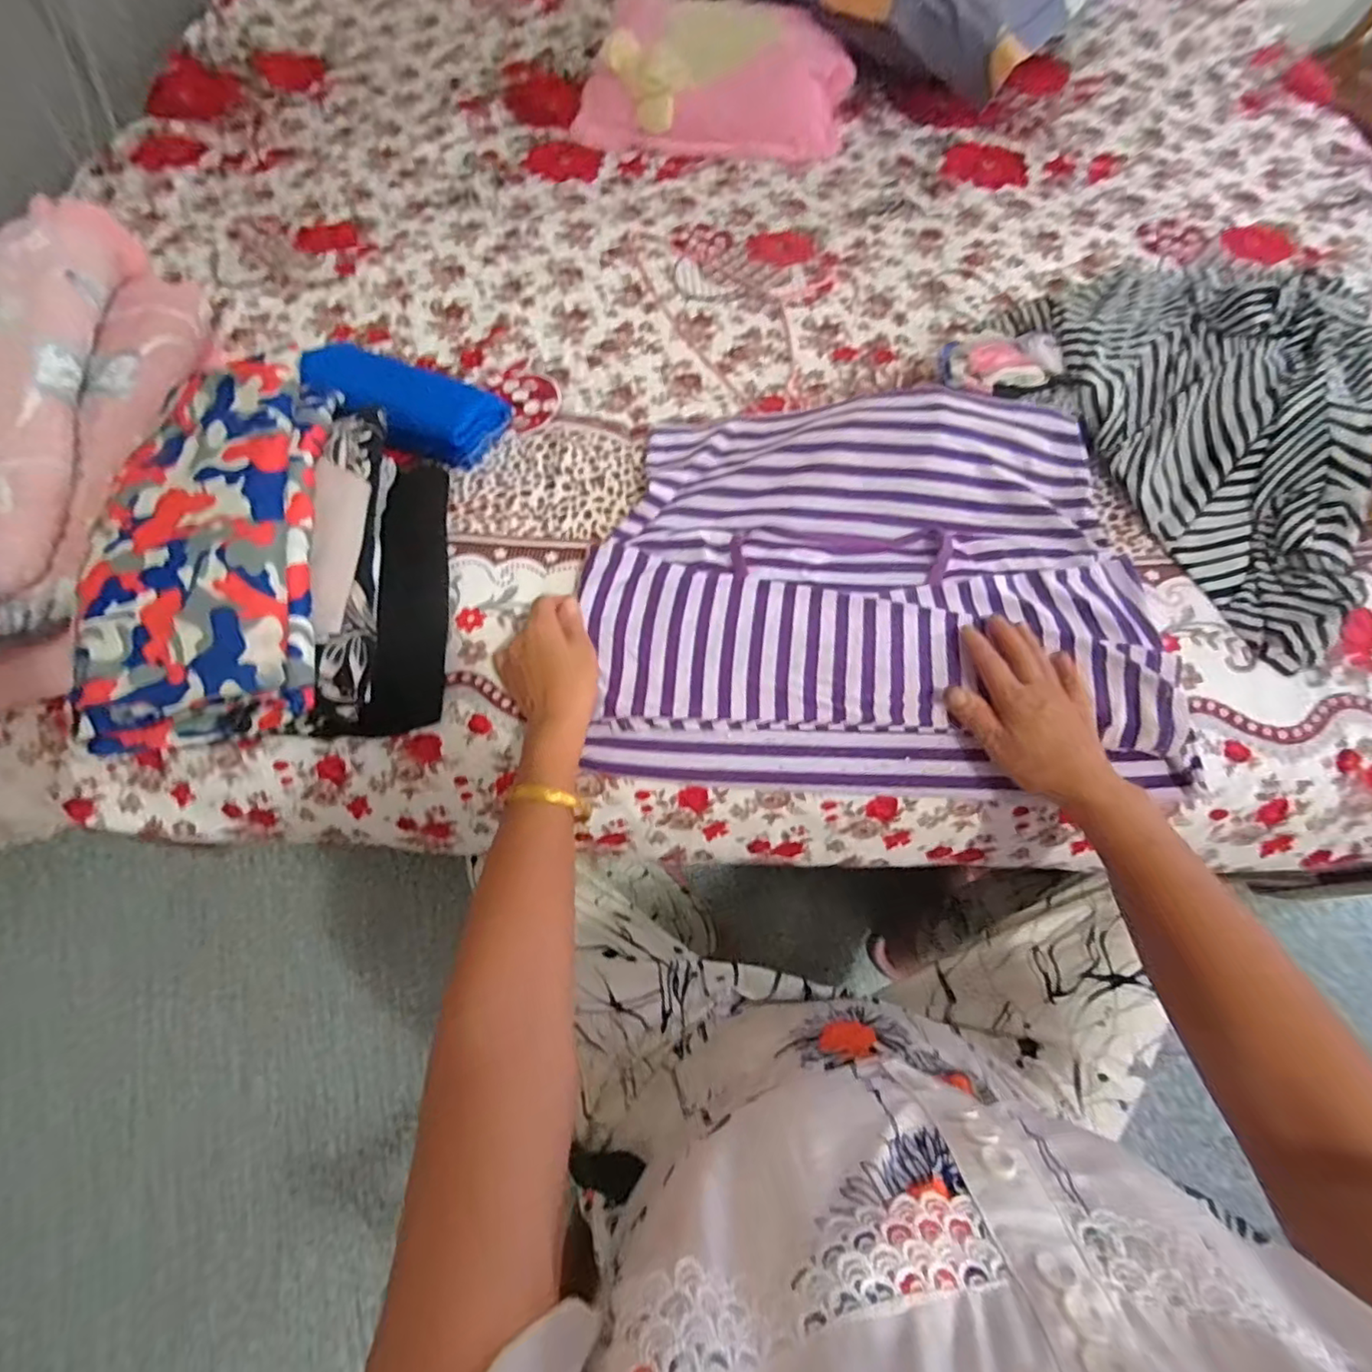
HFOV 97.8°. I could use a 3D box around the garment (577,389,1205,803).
[{"bbox_3d":[0.154,-0.094,0.508,0.447,0.039,0.354,4,69,2],"label":"garment"}]

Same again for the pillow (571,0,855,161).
[{"bbox_3d":[0.037,-0.816,0.797,0.349,0.079,0.199,6,69,3],"label":"pillow"}]

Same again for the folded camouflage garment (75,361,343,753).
[{"bbox_3d":[-0.333,-0.110,0.427,0.126,0.055,0.290,-10,68,-3],"label":"folded camouflage garment"}]

